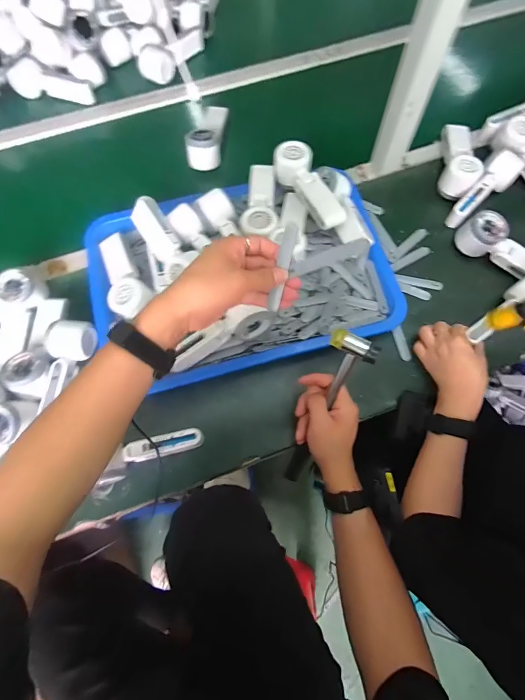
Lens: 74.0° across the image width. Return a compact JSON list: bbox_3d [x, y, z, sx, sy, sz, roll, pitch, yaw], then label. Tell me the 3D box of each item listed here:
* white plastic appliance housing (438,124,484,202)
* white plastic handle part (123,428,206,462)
[{"bbox_3d":[0.357,-0.347,0.626,0.057,0.047,0.171,12,72,6],"label":"white plastic appliance housing"},{"bbox_3d":[-0.135,0.130,0.475,0.106,0.016,0.028,-14,71,-4],"label":"white plastic handle part"}]

